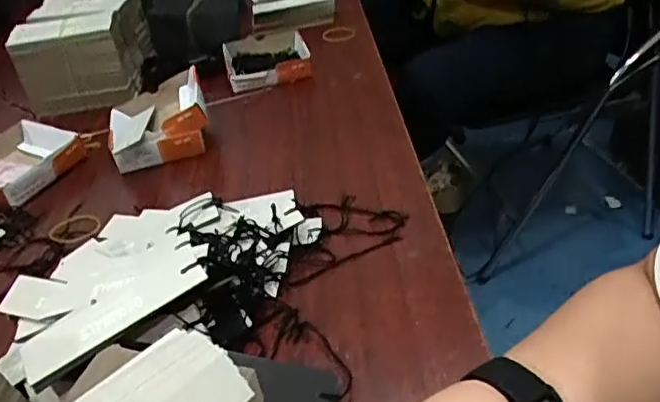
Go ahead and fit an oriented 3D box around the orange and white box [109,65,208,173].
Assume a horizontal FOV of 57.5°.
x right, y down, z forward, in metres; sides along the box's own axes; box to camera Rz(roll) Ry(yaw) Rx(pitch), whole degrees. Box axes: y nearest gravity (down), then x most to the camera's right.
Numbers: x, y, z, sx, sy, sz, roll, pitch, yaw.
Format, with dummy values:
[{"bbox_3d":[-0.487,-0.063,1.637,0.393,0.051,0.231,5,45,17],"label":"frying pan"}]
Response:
[{"bbox_3d":[-0.206,-0.099,0.724,0.117,0.054,0.142,-15,38,-9],"label":"orange and white box"}]

